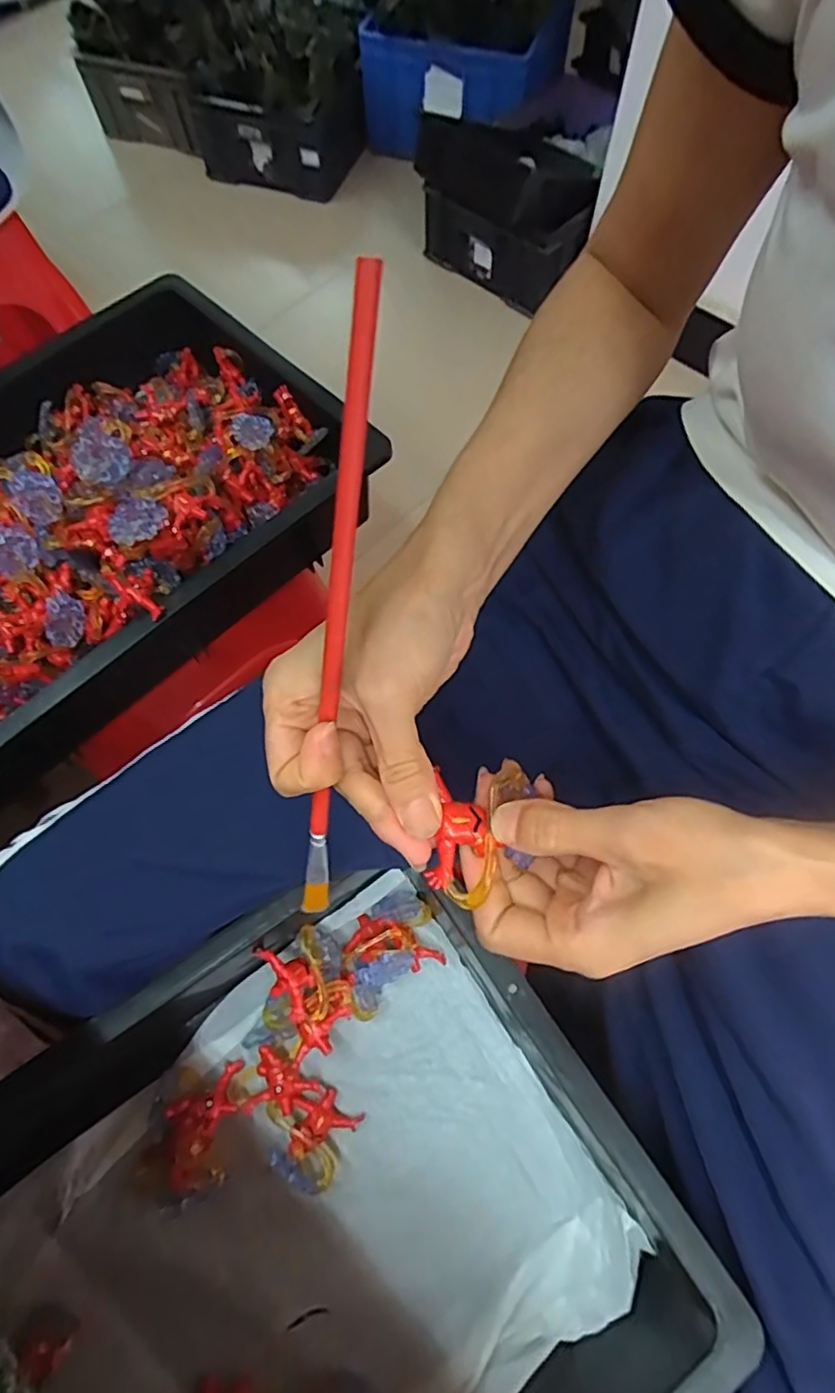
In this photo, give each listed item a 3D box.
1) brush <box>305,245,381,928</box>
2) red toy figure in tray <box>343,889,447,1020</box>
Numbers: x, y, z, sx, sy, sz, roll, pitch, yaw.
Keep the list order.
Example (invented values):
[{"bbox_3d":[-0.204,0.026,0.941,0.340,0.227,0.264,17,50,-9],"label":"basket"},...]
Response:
[{"bbox_3d":[-0.031,-0.011,0.235,0.010,0.255,0.006,14,29,7],"label":"brush"},{"bbox_3d":[-0.021,0.173,0.422,0.073,0.034,0.056,-31,70,-11],"label":"red toy figure in tray"}]

